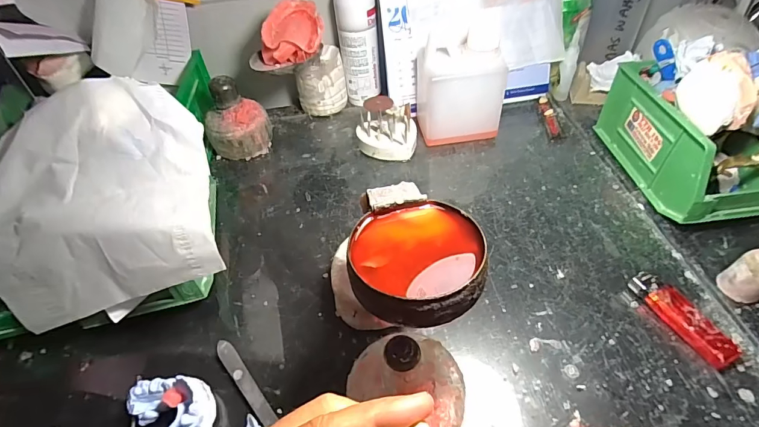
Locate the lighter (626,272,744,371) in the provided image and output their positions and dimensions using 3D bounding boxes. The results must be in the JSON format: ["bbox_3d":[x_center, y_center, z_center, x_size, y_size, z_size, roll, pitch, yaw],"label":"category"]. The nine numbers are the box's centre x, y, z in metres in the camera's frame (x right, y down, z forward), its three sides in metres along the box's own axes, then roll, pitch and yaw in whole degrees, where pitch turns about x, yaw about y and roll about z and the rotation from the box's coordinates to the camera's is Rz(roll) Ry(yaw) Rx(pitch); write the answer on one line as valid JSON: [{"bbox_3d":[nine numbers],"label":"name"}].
[{"bbox_3d":[0.239,0.081,0.316,0.022,0.016,0.081,-22,50,-14],"label":"lighter"}]

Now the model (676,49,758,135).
[{"bbox_3d":[0.317,-0.103,0.351,0.077,0.066,0.061,-4,48,2],"label":"model"}]

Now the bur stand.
[{"bbox_3d":[0.008,-0.100,0.477,0.069,0.052,0.063,-3,48,3],"label":"bur stand"}]

